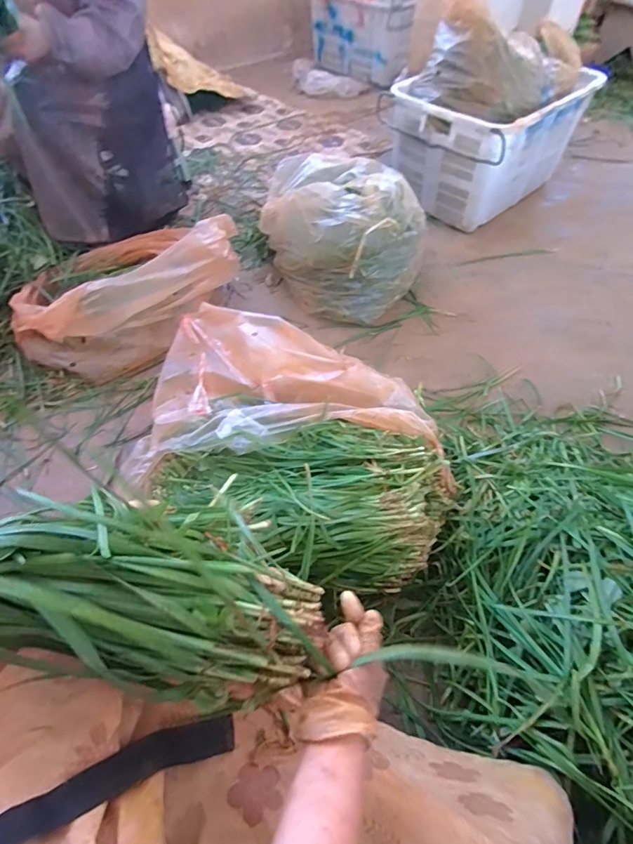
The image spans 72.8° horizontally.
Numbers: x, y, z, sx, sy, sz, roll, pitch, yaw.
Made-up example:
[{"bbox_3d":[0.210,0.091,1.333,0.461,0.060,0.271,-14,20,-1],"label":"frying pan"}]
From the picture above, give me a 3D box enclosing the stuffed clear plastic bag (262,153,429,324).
[{"bbox_3d":[0.056,-0.571,1.270,0.338,0.312,0.479,-29,59,-20],"label":"stuffed clear plastic bag"}]

